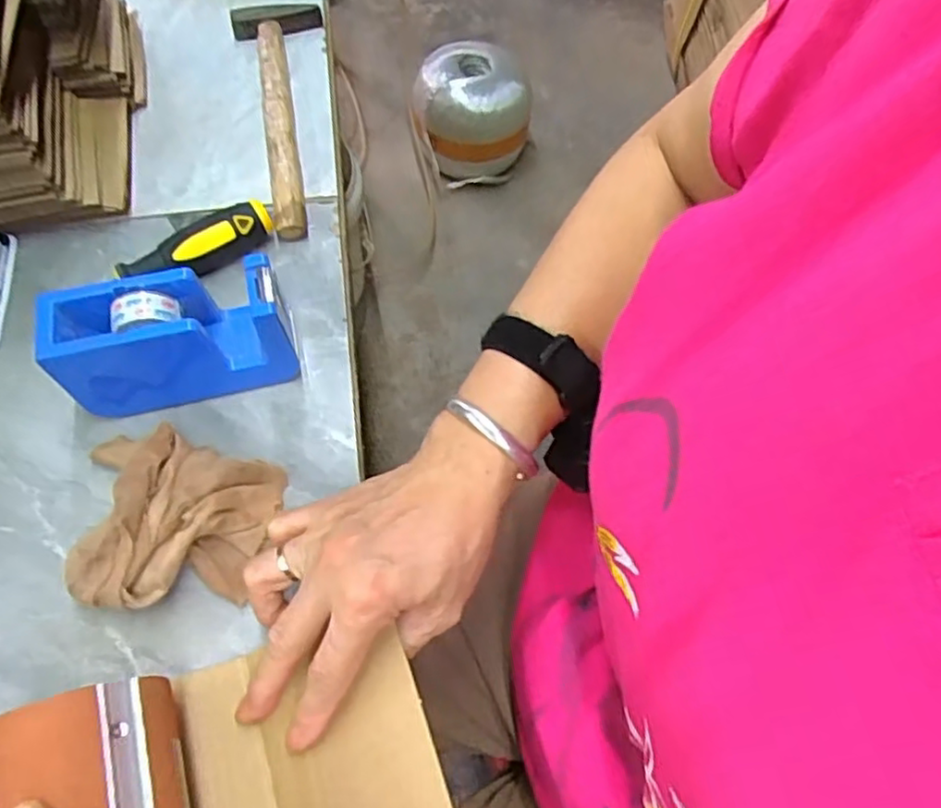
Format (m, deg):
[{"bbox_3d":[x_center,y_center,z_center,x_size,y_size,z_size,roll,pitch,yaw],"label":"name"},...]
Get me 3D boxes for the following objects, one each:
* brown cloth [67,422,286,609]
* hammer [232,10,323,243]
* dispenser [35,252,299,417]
[{"bbox_3d":[-0.169,0.063,0.374,0.111,0.041,0.100,4,64,0],"label":"brown cloth"},{"bbox_3d":[-0.145,-0.229,0.526,0.069,0.026,0.237,-9,65,-6],"label":"hammer"},{"bbox_3d":[-0.178,-0.037,0.399,0.133,0.077,0.043,-13,65,-8],"label":"dispenser"}]

